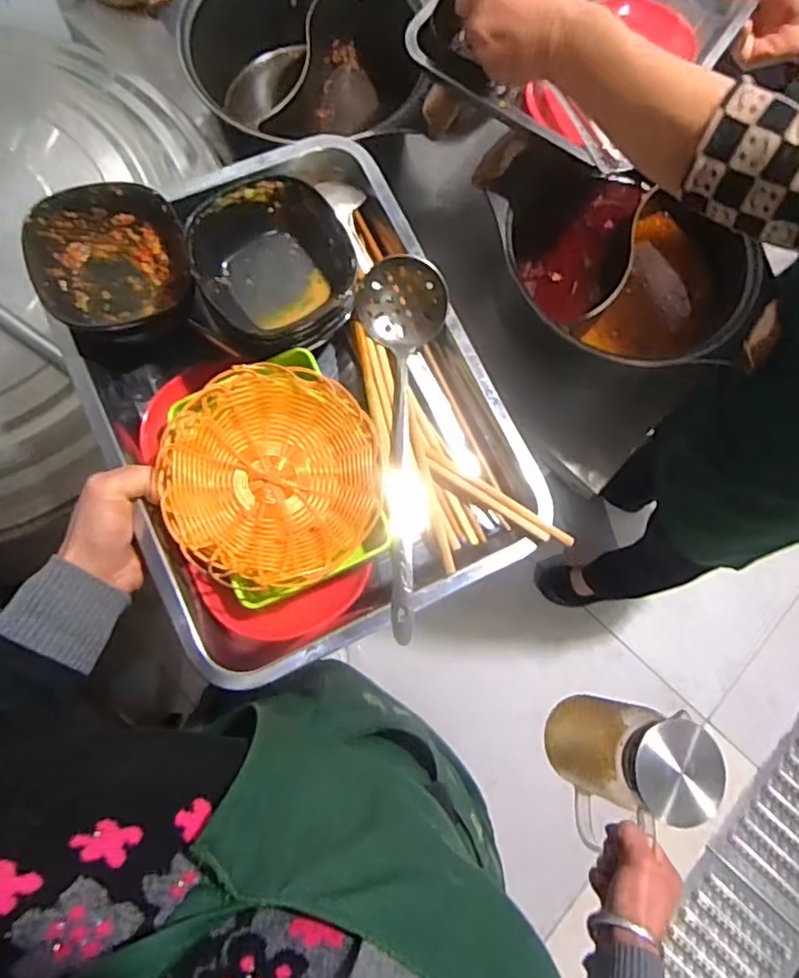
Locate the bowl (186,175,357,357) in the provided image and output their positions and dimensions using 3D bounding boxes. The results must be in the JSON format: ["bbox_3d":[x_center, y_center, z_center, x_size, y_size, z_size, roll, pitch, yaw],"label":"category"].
[{"bbox_3d":[-0.091,-0.166,0.455,0.112,0.061,0.105,-17,78,-3],"label":"bowl"}]

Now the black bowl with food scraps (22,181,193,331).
[{"bbox_3d":[-0.217,-0.178,0.465,0.102,0.053,0.094,0,77,1],"label":"black bowl with food scraps"}]

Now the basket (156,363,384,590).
[{"bbox_3d":[-0.091,-0.008,0.436,0.152,0.029,0.150,8,78,3],"label":"basket"}]

